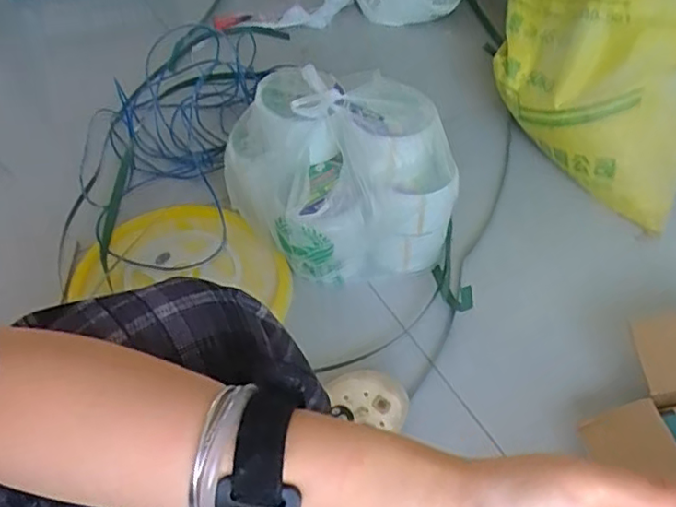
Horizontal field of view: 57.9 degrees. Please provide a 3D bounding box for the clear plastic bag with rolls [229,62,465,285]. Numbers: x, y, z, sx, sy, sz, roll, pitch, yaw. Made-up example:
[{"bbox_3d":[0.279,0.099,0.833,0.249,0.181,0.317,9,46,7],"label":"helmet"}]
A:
[{"bbox_3d":[-0.002,-0.121,0.962,0.276,0.248,0.276,-21,52,-18],"label":"clear plastic bag with rolls"}]

